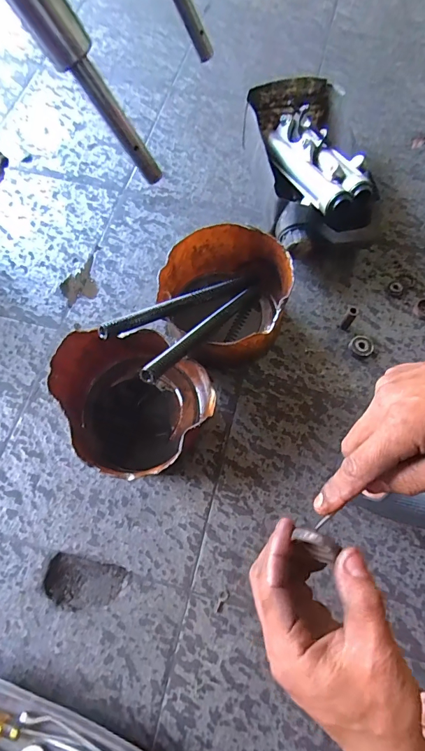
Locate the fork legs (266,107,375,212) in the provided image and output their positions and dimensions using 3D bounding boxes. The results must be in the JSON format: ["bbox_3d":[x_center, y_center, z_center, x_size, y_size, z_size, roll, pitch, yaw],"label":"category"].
[{"bbox_3d":[0.170,-0.359,0.657,0.105,0.054,0.288,-13,55,-6],"label":"fork legs"}]

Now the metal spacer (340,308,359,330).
[{"bbox_3d":[0.207,-0.085,0.604,0.014,0.047,0.014,0,68,0],"label":"metal spacer"}]

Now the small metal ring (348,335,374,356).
[{"bbox_3d":[0.232,-0.046,0.610,0.038,0.012,0.032,-9,68,-4],"label":"small metal ring"}]

